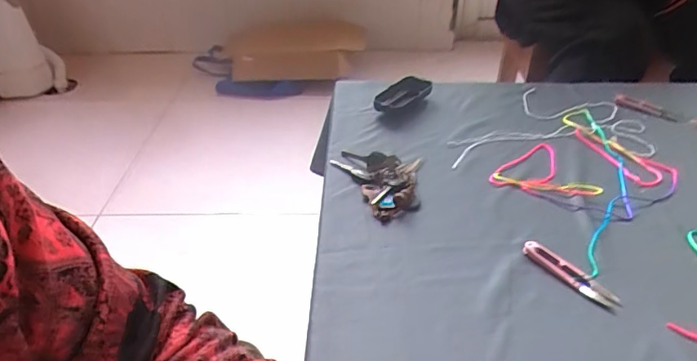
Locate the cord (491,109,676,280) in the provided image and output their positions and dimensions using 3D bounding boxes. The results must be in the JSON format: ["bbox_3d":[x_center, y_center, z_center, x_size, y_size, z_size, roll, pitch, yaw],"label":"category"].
[{"bbox_3d":[0.301,-0.007,0.630,0.291,0.008,0.173,-28,45,-32],"label":"cord"}]

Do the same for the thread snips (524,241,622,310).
[{"bbox_3d":[0.221,0.091,0.495,0.019,0.006,0.100,-26,43,-30],"label":"thread snips"}]

